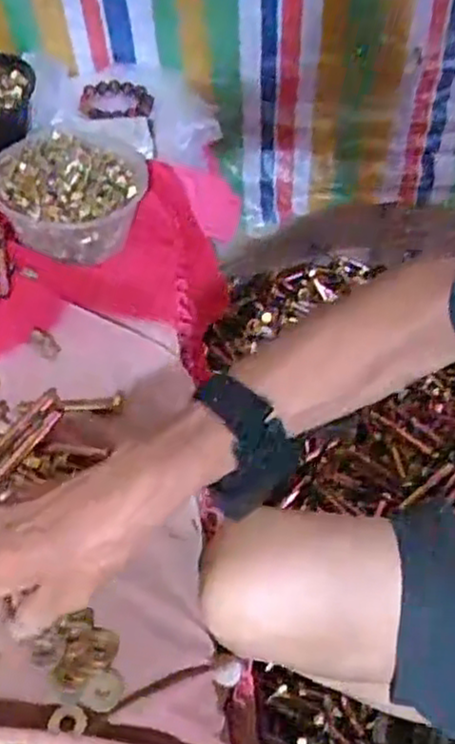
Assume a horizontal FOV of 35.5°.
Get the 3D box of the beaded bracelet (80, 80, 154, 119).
[{"bbox_3d":[-0.145,-0.351,0.919,0.095,0.016,0.057,-8,85,3],"label":"beaded bracelet"}]

